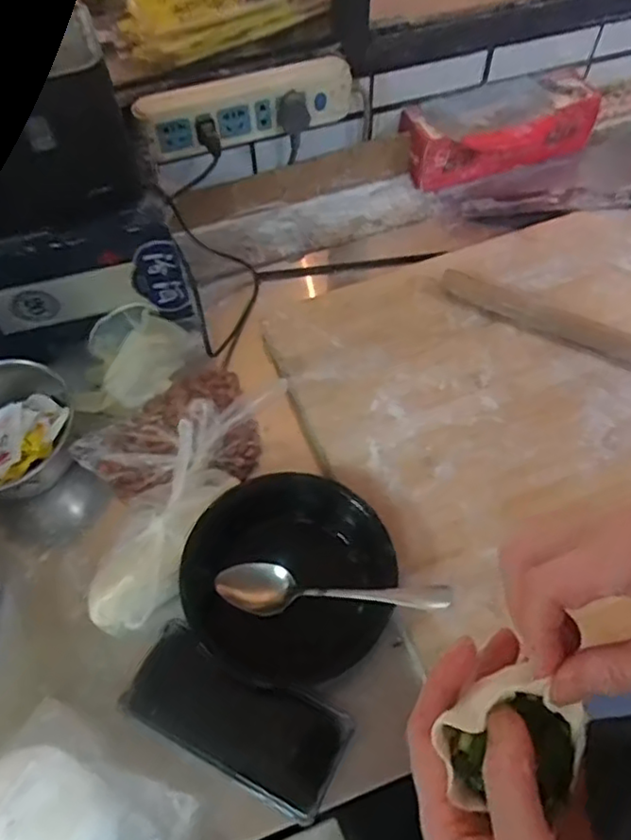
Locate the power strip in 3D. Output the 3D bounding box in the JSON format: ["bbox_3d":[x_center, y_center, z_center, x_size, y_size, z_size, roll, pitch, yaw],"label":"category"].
[{"bbox_3d":[-0.067,-0.318,0.656,0.213,0.065,0.037,-10,58,-5],"label":"power strip"}]

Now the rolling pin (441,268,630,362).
[{"bbox_3d":[0.275,-0.085,0.632,0.311,0.023,0.034,24,64,16],"label":"rolling pin"}]

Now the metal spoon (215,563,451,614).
[{"bbox_3d":[0.009,0.137,0.509,0.191,0.017,0.039,-1,59,21],"label":"metal spoon"}]

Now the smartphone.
[{"bbox_3d":[-0.060,0.223,0.483,0.163,0.016,0.074,27,69,7],"label":"smartphone"}]

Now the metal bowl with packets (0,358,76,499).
[{"bbox_3d":[-0.276,0.013,0.576,0.111,0.067,0.130,33,67,20],"label":"metal bowl with packets"}]

